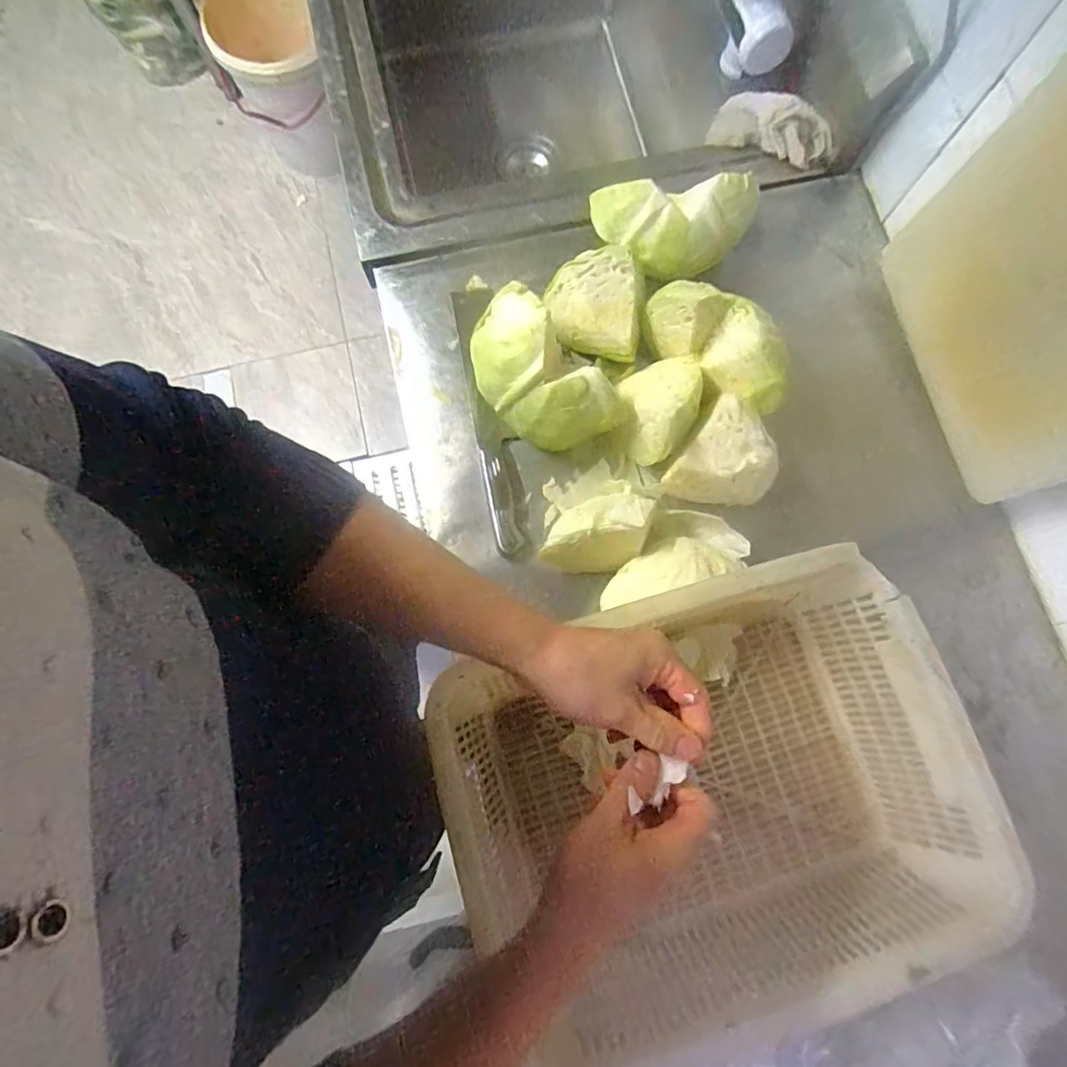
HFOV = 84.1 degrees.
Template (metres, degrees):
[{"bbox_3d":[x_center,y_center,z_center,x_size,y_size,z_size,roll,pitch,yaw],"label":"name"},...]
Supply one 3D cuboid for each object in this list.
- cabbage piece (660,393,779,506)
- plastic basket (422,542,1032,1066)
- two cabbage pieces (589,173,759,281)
[{"bbox_3d":[0.191,-0.069,0.587,0.095,0.054,0.104,36,80,7],"label":"cabbage piece"},{"bbox_3d":[0.155,0.211,0.496,0.378,0.108,0.317,-18,78,-4],"label":"plastic basket"},{"bbox_3d":[0.149,-0.324,0.618,0.168,0.070,0.086,-7,78,-1],"label":"two cabbage pieces"}]

